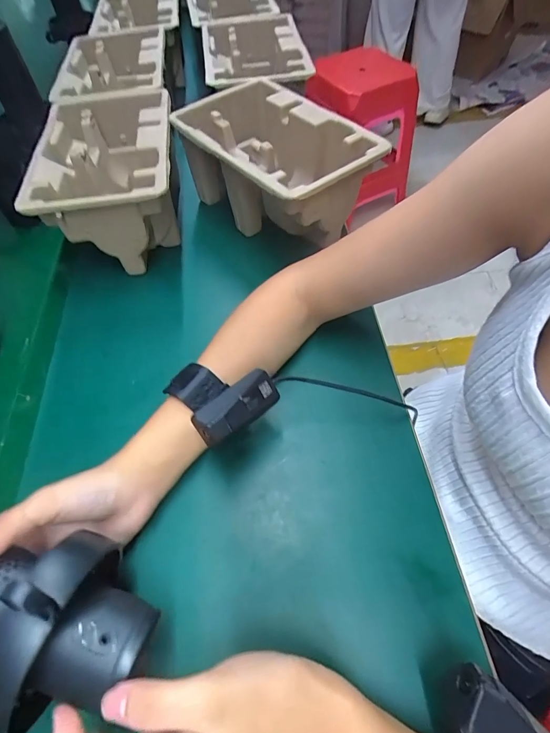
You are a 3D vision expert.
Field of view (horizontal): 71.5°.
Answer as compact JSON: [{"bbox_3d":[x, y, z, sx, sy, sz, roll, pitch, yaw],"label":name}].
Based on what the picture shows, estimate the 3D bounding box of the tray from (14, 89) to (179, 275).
[{"bbox_3d":[-0.193,-0.227,0.468,0.144,0.108,0.229,-8,56,-4],"label":"tray"}]

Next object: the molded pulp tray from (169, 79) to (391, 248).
[{"bbox_3d":[0.003,-0.245,0.466,0.163,0.092,0.229,-37,62,-21],"label":"molded pulp tray"}]

